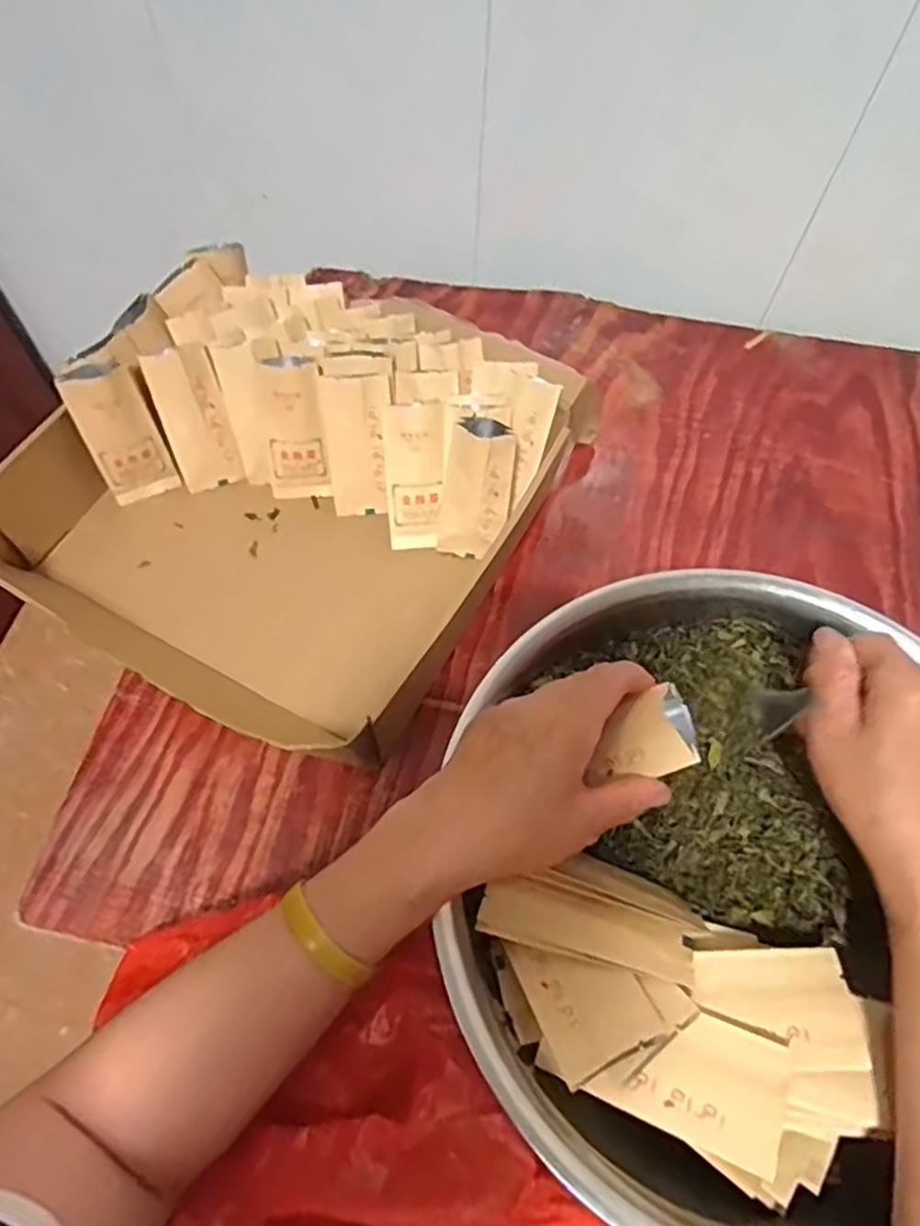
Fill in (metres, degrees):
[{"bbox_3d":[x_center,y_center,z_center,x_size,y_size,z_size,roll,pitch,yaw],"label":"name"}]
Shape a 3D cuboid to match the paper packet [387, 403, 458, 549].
[{"bbox_3d":[-0.033,-0.100,0.534,0.047,0.108,0.015,9,24,3],"label":"paper packet"}]

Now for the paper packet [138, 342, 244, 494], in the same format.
[{"bbox_3d":[-0.204,-0.148,0.549,0.050,0.105,0.009,-14,33,-9],"label":"paper packet"}]

